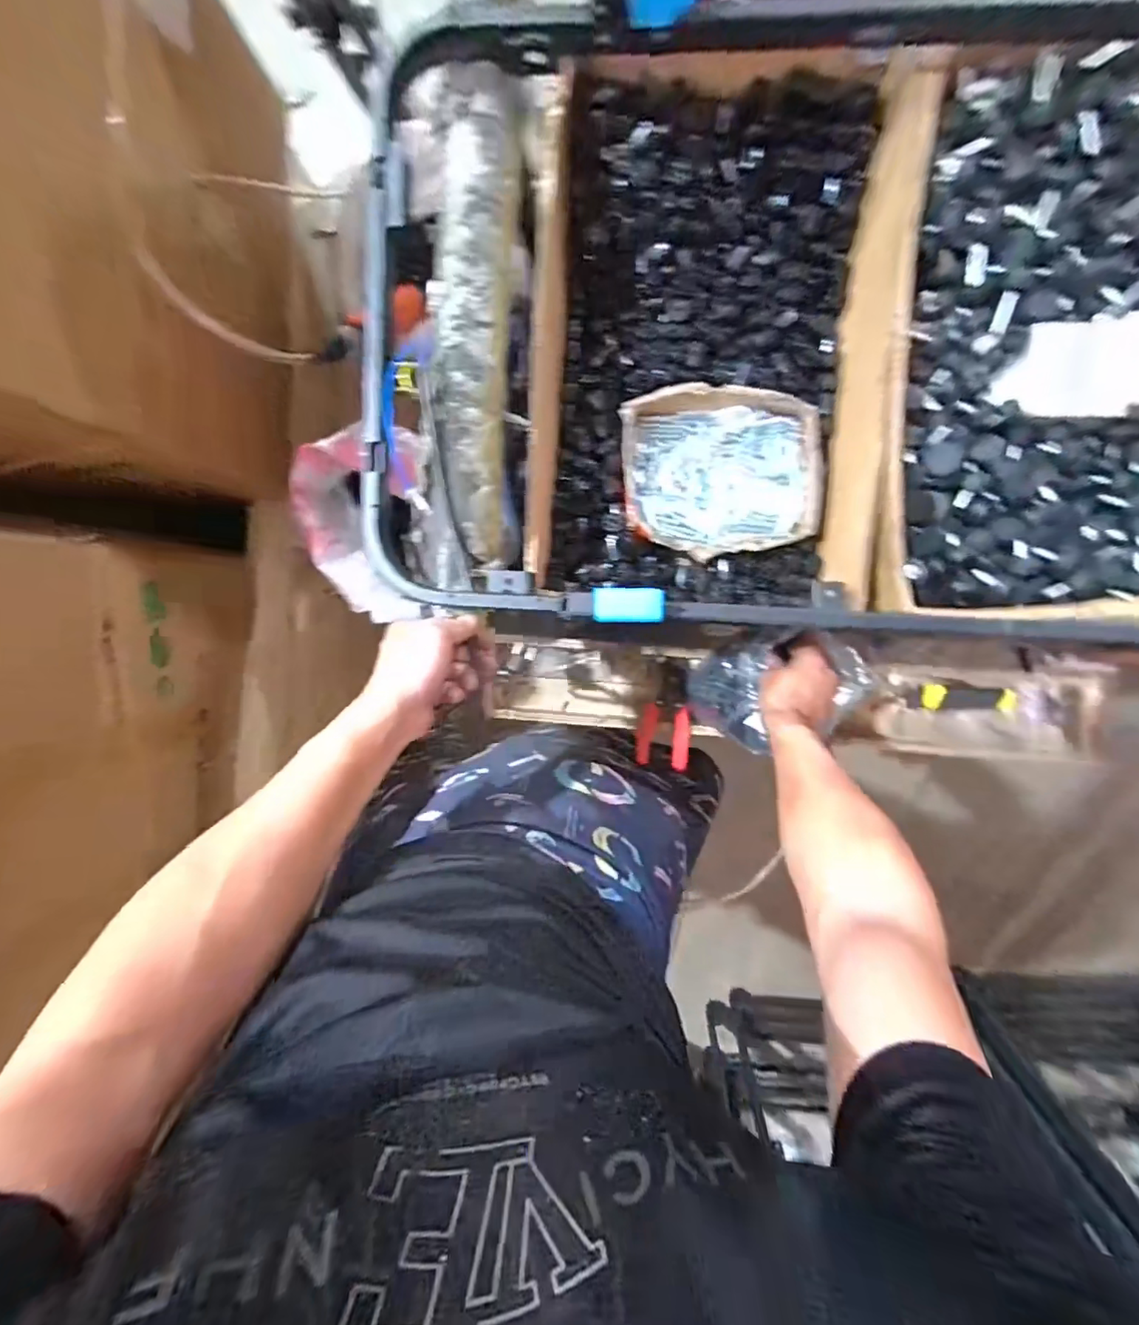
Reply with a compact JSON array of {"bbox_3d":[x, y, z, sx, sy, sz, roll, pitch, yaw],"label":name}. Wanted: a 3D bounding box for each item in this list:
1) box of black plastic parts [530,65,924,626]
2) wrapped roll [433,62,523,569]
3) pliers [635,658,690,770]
[{"bbox_3d":[0.132,-0.312,0.557,0.305,0.110,0.490,2,95,4],"label":"box of black plastic parts"},{"bbox_3d":[-0.087,-0.314,0.527,0.074,0.064,0.432,1,95,4],"label":"wrapped roll"},{"bbox_3d":[0.138,0.070,0.801,0.070,0.025,0.153,7,79,10],"label":"pliers"}]

